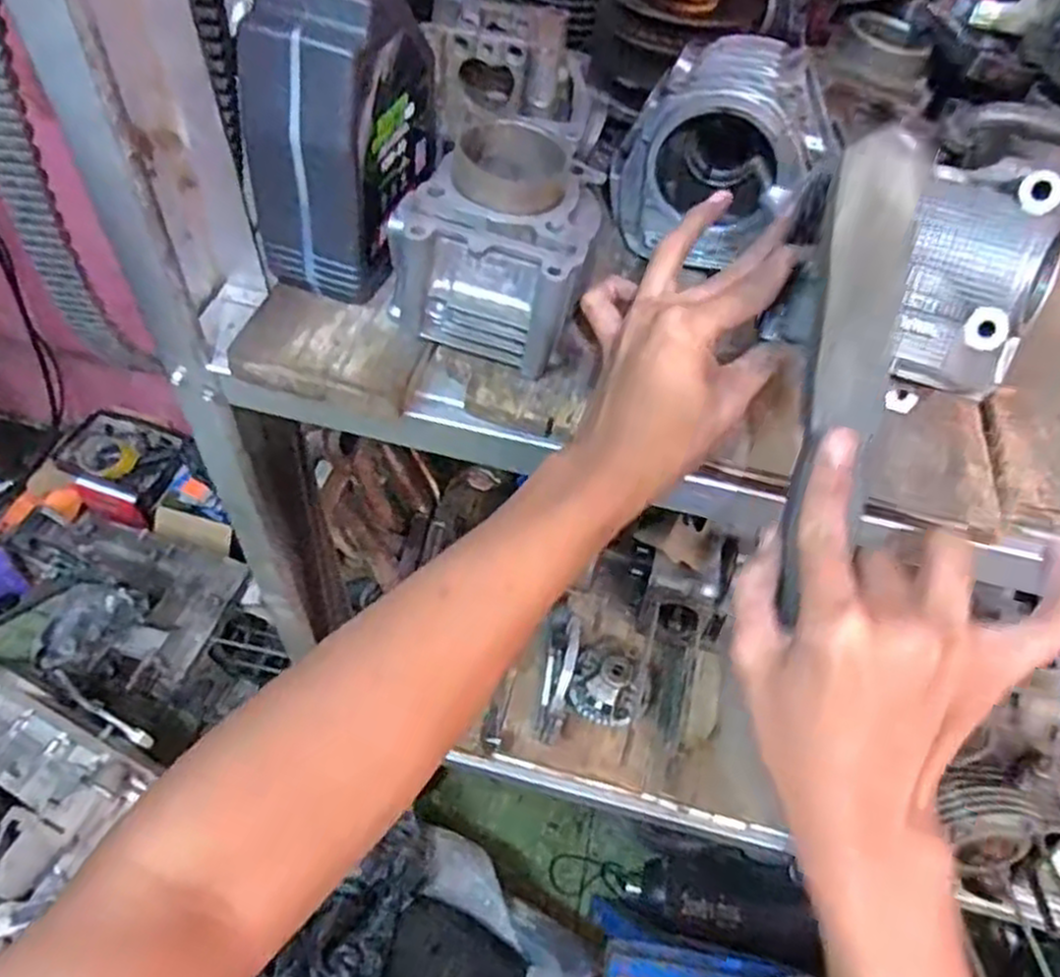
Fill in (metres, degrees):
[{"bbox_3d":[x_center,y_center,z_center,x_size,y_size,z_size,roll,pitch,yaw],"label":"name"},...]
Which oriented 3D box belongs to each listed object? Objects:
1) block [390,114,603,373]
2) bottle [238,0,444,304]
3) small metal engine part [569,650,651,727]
[{"bbox_3d":[-0.014,-0.144,0.450,0.098,0.085,0.111,15,53,6],"label":"block"},{"bbox_3d":[-0.101,-0.210,0.416,0.072,0.176,0.107,14,53,6],"label":"bottle"},{"bbox_3d":[0.100,0.244,0.944,0.095,0.026,0.086,21,78,10],"label":"small metal engine part"}]

